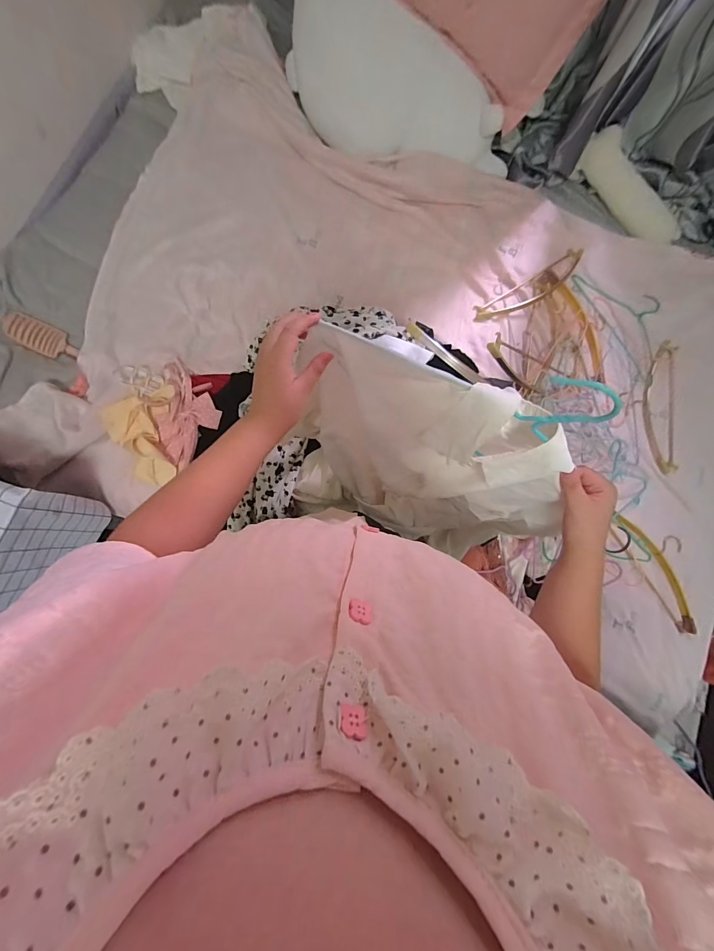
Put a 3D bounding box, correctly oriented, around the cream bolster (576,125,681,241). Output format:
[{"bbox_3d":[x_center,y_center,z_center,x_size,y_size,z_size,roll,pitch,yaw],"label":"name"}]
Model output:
[{"bbox_3d":[0.797,-0.821,1.064,0.094,0.086,0.367,-42,90,-9],"label":"cream bolster"}]

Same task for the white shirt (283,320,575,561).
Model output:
[{"bbox_3d":[0.095,0.000,0.570,0.381,0.423,0.178,20,83,-2],"label":"white shirt"}]

